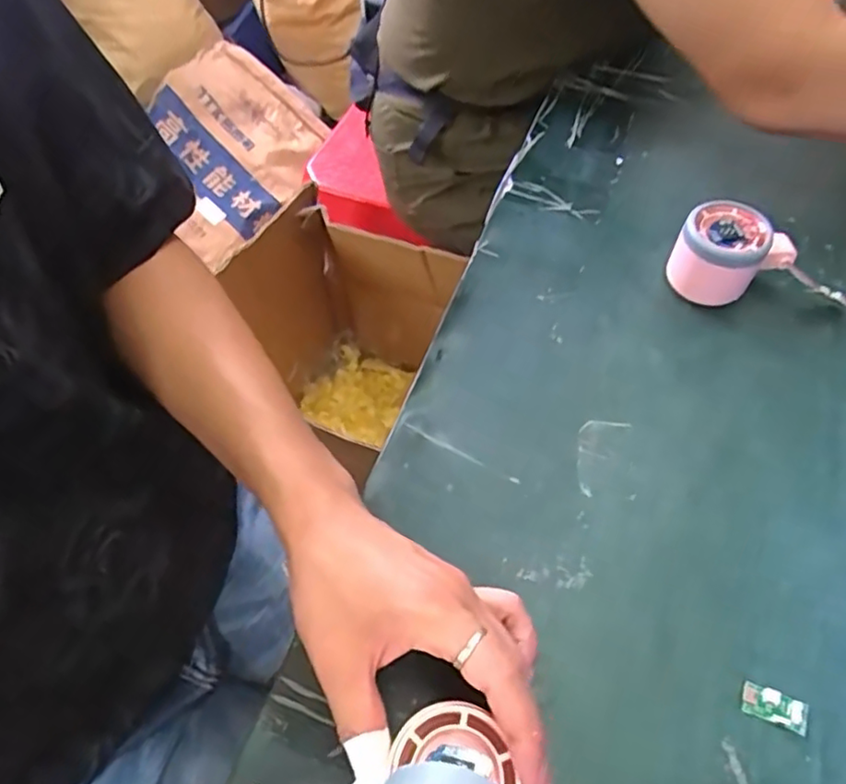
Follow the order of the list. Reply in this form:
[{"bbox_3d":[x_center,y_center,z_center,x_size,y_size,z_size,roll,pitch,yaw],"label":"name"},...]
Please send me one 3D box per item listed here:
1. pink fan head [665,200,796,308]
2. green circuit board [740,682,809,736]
[{"bbox_3d":[0.221,-0.098,0.452,0.074,0.057,0.062,28,62,20],"label":"pink fan head"},{"bbox_3d":[0.175,0.157,0.311,0.031,0.004,0.016,16,58,14],"label":"green circuit board"}]

